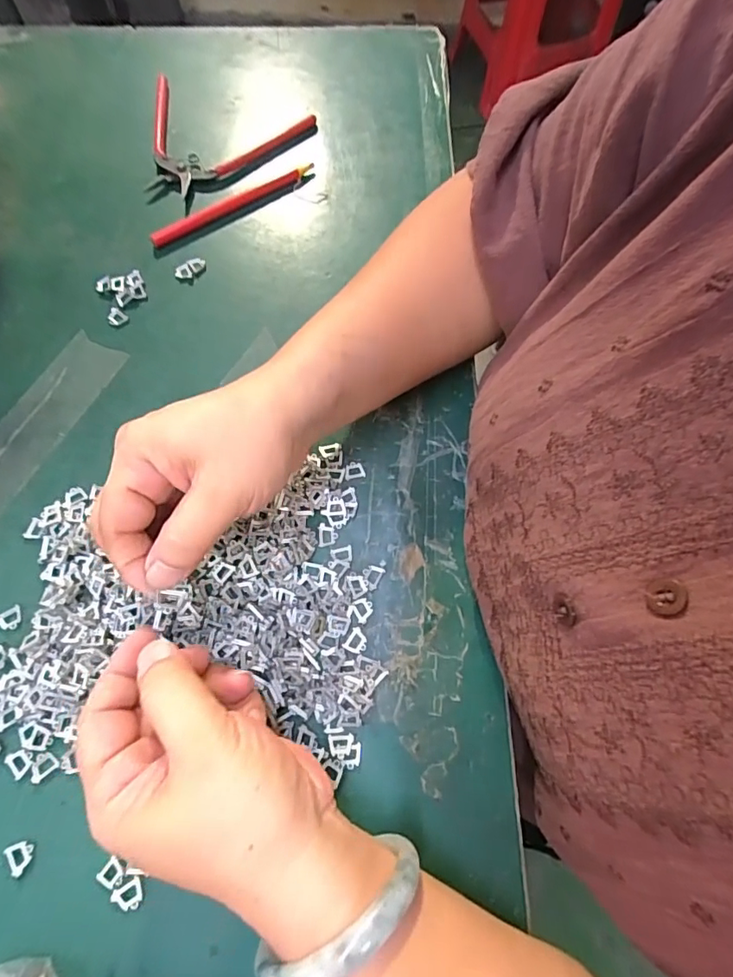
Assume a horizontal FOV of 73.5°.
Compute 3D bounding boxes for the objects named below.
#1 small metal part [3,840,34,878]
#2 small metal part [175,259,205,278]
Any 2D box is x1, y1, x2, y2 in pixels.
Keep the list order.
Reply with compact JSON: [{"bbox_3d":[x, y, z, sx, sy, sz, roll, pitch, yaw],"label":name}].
[{"bbox_3d":[-0.165,0.175,0.233,0.012,0.004,0.014,-41,75,-14],"label":"small metal part"},{"bbox_3d":[-0.130,-0.164,0.365,0.023,0.004,0.011,-32,73,-12],"label":"small metal part"}]

